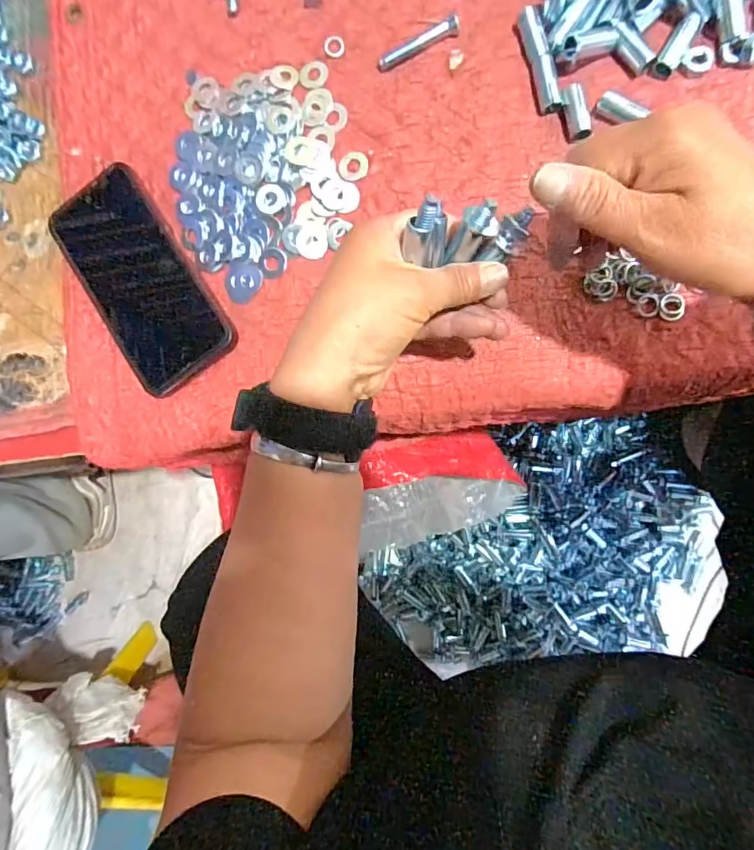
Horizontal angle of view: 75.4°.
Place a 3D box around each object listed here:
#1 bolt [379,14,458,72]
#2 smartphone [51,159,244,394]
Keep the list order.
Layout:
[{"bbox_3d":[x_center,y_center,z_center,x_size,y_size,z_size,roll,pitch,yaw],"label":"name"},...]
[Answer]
[{"bbox_3d":[0.029,-0.264,0.338,0.058,0.009,0.009,-21,86,9],"label":"bolt"},{"bbox_3d":[-0.176,-0.108,0.360,0.075,0.017,0.169,-34,84,8],"label":"smartphone"}]

